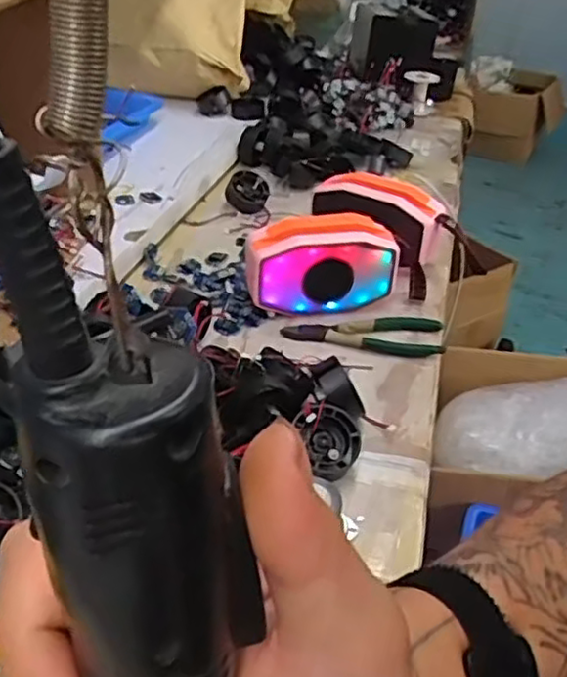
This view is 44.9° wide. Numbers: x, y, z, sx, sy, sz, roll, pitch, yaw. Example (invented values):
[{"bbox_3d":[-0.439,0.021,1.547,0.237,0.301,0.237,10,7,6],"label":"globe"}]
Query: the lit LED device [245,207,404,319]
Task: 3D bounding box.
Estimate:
[{"bbox_3d":[0.038,-0.075,0.684,0.145,0.083,0.056,-3,35,-10],"label":"lit LED device"}]

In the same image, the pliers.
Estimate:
[{"bbox_3d":[0.077,-0.010,0.661,0.146,0.011,0.053,8,35,6],"label":"pliers"}]

